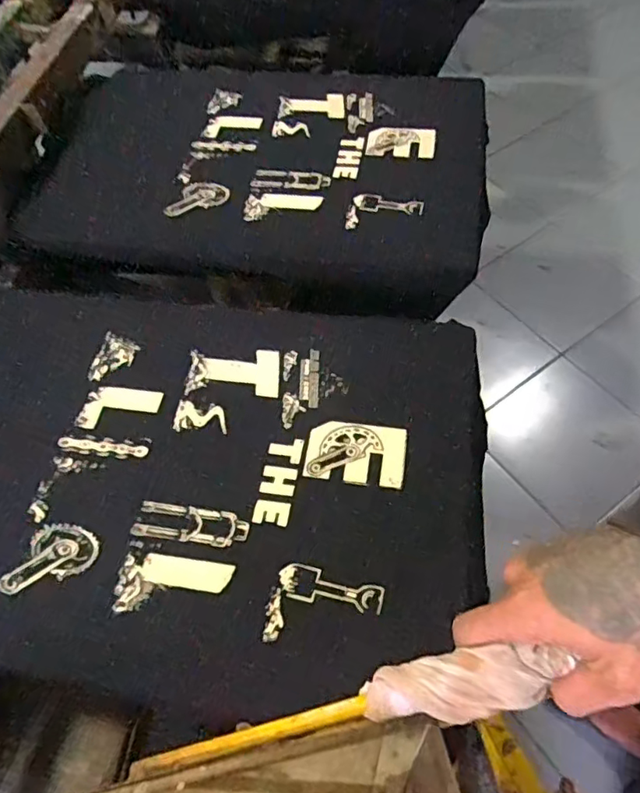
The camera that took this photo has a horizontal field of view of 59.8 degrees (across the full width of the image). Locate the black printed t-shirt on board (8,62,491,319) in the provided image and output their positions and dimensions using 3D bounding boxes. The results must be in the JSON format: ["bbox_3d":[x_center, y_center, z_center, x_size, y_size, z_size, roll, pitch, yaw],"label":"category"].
[{"bbox_3d":[-0.087,-0.336,0.793,0.637,0.049,0.424,8,60,9],"label":"black printed t-shirt on board"}]

